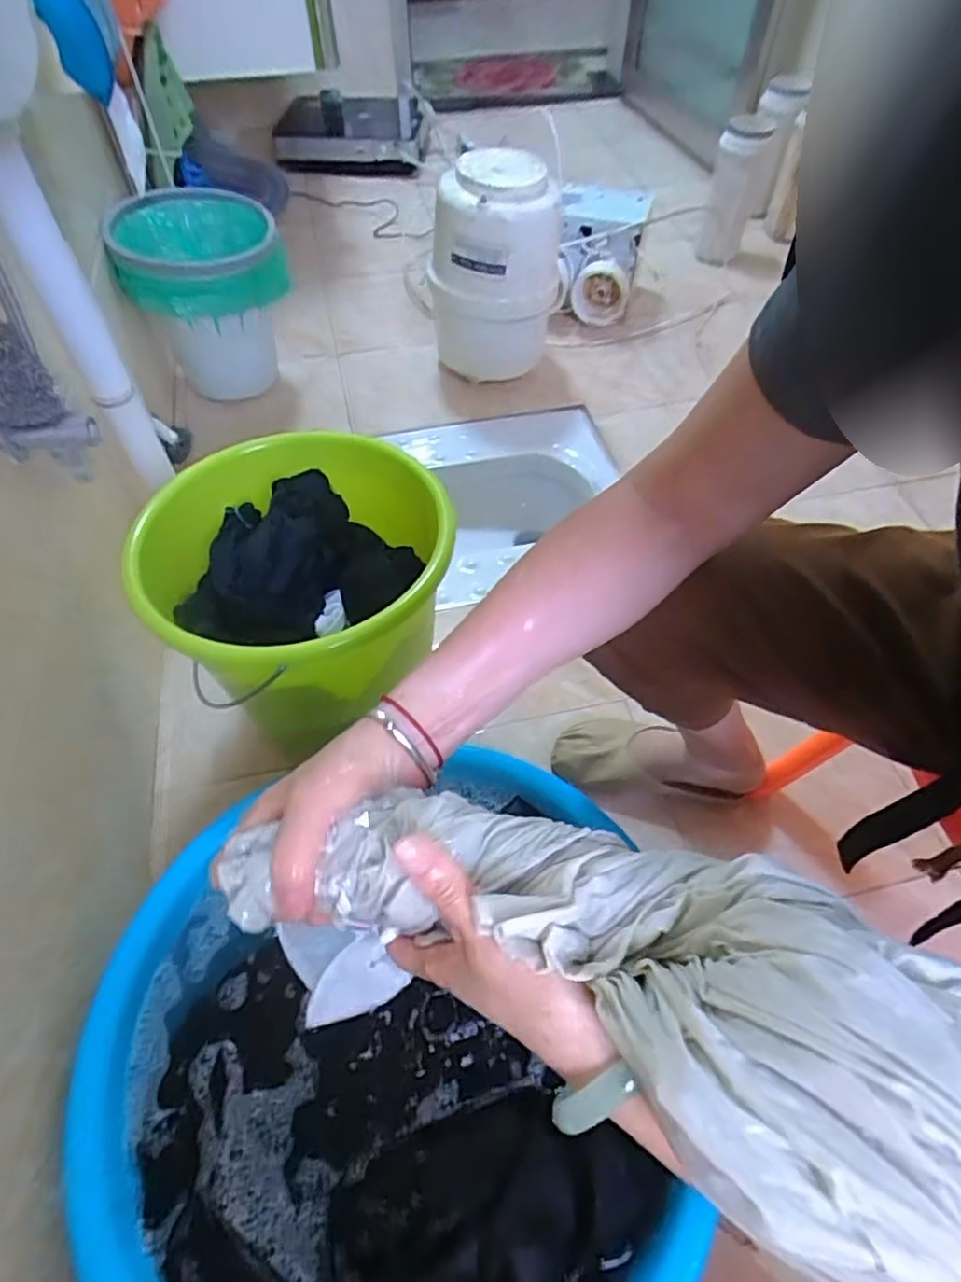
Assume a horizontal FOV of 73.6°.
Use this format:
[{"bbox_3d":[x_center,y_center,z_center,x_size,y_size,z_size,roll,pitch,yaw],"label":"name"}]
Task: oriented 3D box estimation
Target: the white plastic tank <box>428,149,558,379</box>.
[{"bbox_3d":[0.030,-0.646,1.152,0.206,0.319,0.242,4,56,3],"label":"white plastic tank"}]

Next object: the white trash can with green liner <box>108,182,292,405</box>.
[{"bbox_3d":[-0.466,-0.602,1.157,0.251,0.284,0.234,-12,56,-8],"label":"white trash can with green liner"}]

